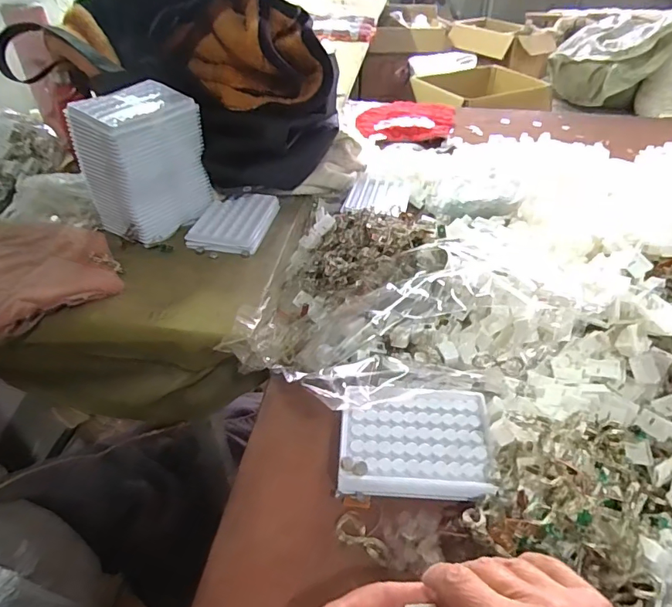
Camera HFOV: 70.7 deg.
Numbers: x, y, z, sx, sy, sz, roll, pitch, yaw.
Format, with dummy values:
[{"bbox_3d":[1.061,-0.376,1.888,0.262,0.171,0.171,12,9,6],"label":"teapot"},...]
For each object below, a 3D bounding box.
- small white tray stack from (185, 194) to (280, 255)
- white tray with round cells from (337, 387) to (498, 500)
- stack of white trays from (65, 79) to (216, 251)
[{"bbox_3d":[-0.138,-0.114,0.649,0.087,0.015,0.130,8,41,10],"label":"small white tray stack"},{"bbox_3d":[0.069,0.119,0.413,0.124,0.016,0.097,2,41,3],"label":"white tray with round cells"},{"bbox_3d":[-0.243,-0.180,0.606,0.091,0.154,0.132,24,46,26],"label":"stack of white trays"}]

